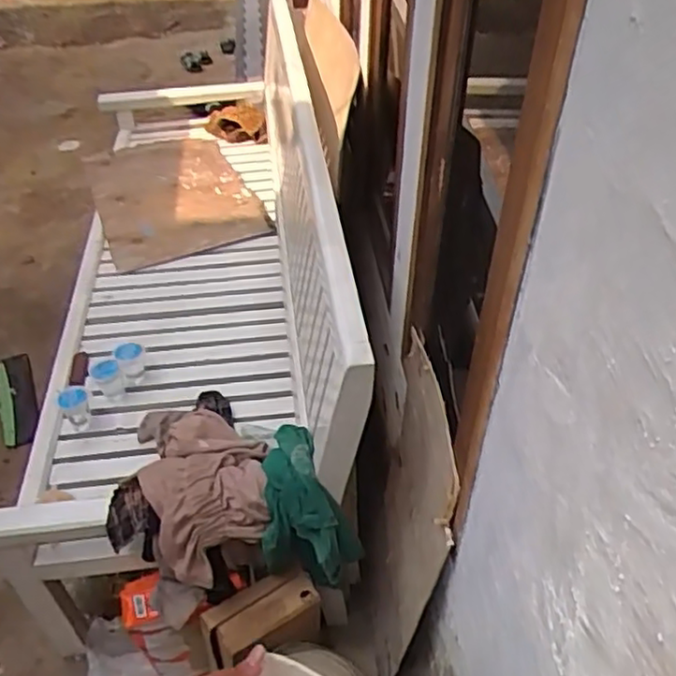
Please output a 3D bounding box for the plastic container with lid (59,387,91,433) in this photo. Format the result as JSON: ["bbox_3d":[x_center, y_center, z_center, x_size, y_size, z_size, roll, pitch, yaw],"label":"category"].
[{"bbox_3d":[-0.579,0.150,1.501,0.062,0.091,0.065,-19,46,-20],"label":"plastic container with lid"}]

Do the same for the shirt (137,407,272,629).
[{"bbox_3d":[-0.267,0.275,1.345,0.235,0.209,0.440,-10,43,-11],"label":"shirt"}]

